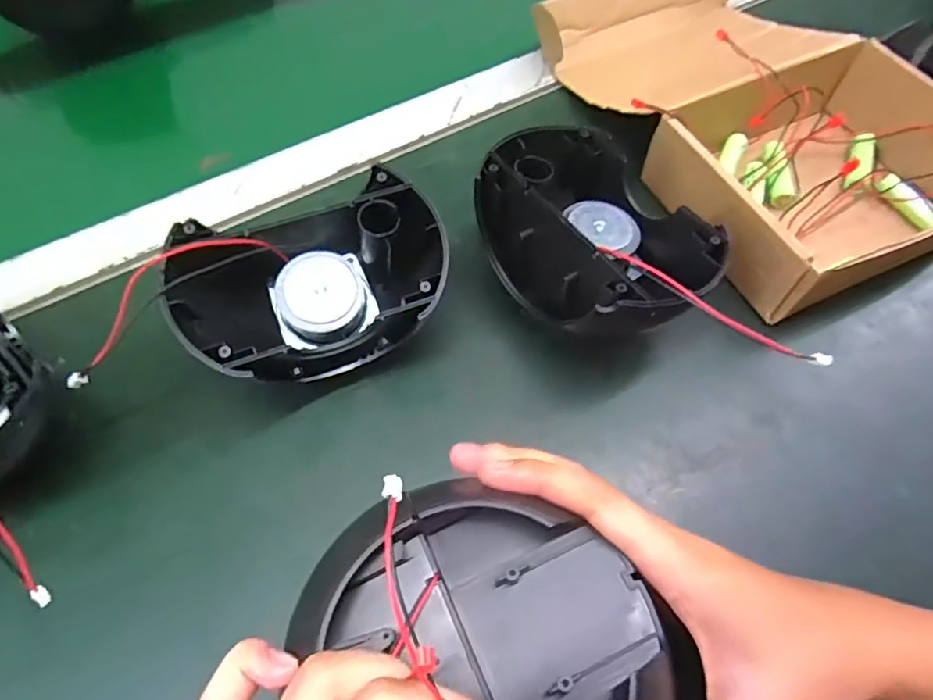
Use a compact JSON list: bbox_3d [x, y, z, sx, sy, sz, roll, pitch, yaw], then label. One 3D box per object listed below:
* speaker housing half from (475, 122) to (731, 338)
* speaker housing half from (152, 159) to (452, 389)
[{"bbox_3d":[0.064,-0.062,0.322,0.097,0.079,0.144,-30,65,-15],"label":"speaker housing half"},{"bbox_3d":[-0.077,-0.027,0.308,0.137,0.078,0.091,-18,63,-10],"label":"speaker housing half"}]

